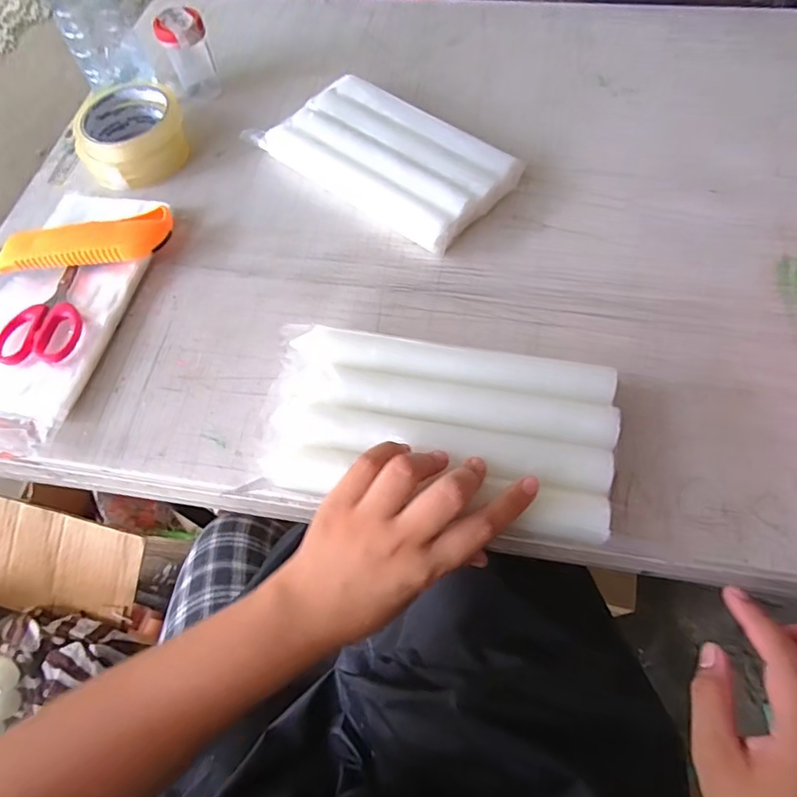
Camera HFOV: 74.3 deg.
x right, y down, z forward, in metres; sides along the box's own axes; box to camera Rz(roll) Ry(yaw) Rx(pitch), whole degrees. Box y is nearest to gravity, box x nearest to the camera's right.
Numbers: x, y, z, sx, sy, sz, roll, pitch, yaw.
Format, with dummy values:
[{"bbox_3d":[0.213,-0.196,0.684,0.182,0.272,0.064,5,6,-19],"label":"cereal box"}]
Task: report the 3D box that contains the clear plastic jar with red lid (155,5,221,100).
[{"bbox_3d":[-0.196,-0.325,0.499,0.040,0.069,0.036,-20,64,-6],"label":"clear plastic jar with red lid"}]

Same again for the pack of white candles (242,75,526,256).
[{"bbox_3d":[-0.008,-0.211,0.459,0.207,0.029,0.116,36,71,19],"label":"pack of white candles"}]

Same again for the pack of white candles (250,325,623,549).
[{"bbox_3d":[0.023,0.017,0.332,0.214,0.024,0.106,10,64,7],"label":"pack of white candles"}]

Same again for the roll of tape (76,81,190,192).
[{"bbox_3d":[-0.241,-0.239,0.479,0.099,0.035,0.100,-33,66,-13],"label":"roll of tape"}]

